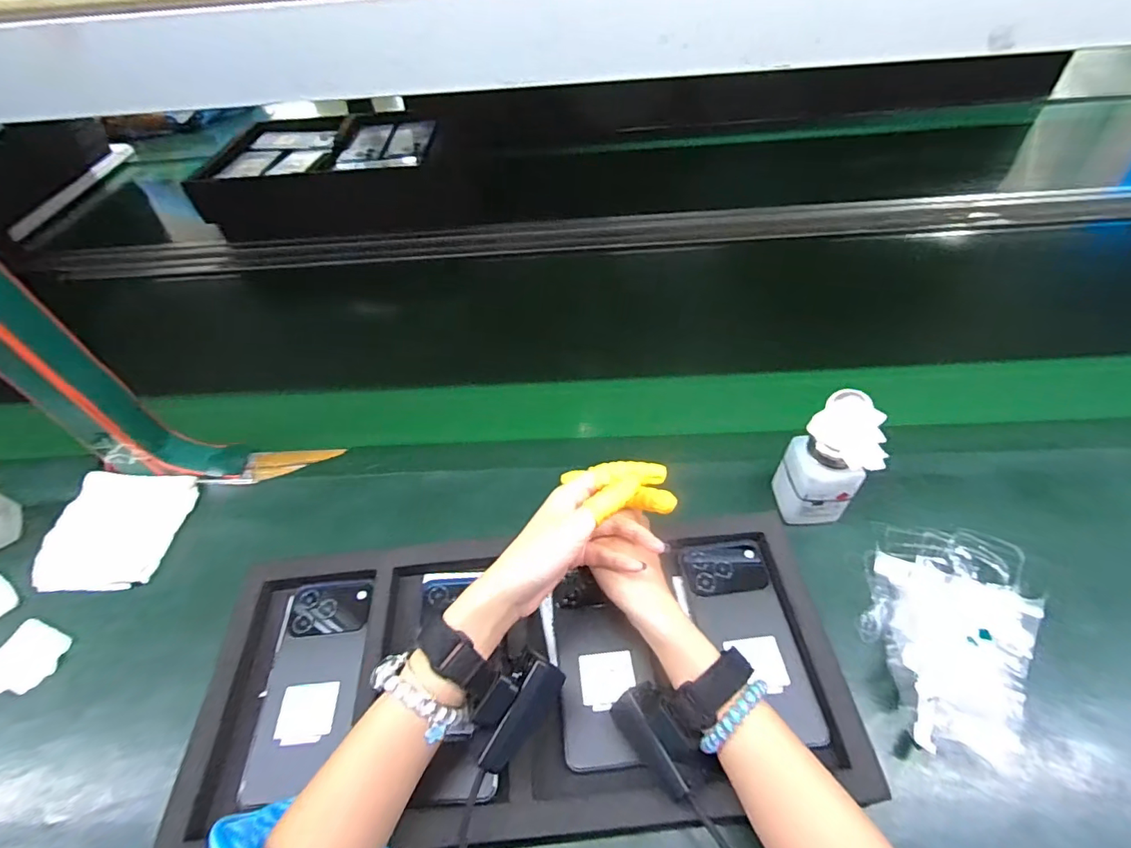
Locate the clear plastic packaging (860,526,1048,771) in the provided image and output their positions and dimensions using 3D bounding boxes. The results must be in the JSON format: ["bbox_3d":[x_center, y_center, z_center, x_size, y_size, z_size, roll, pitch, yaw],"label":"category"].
[{"bbox_3d":[0.316,0.164,0.424,0.118,0.024,0.187,18,53,19],"label":"clear plastic packaging"}]

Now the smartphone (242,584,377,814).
[{"bbox_3d":[-0.202,0.204,0.413,0.074,0.010,0.154,-5,49,0],"label":"smartphone"}]

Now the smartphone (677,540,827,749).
[{"bbox_3d":[0.146,0.170,0.420,0.071,0.011,0.157,-6,49,-1],"label":"smartphone"}]

